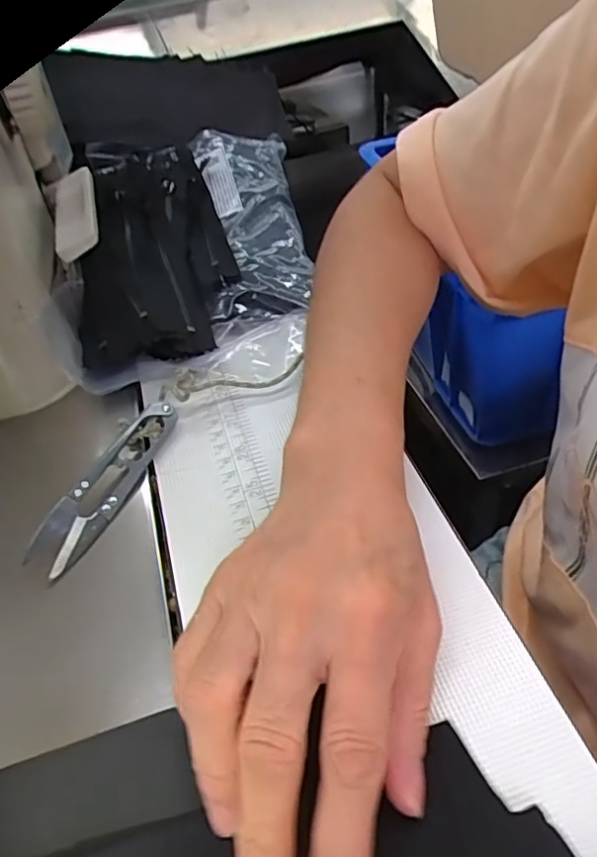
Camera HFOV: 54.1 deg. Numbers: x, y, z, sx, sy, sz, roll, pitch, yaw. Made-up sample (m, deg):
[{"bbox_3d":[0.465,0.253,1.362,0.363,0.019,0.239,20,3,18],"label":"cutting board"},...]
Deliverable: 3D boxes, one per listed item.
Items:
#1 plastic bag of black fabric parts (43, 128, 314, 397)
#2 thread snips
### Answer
[{"bbox_3d":[-0.074,-0.133,0.415,0.161,0.051,0.293,-9,43,-2],"label":"plastic bag of black fabric parts"},{"bbox_3d":[-0.091,0.025,0.279,0.024,0.014,0.100,14,47,21],"label":"thread snips"}]

